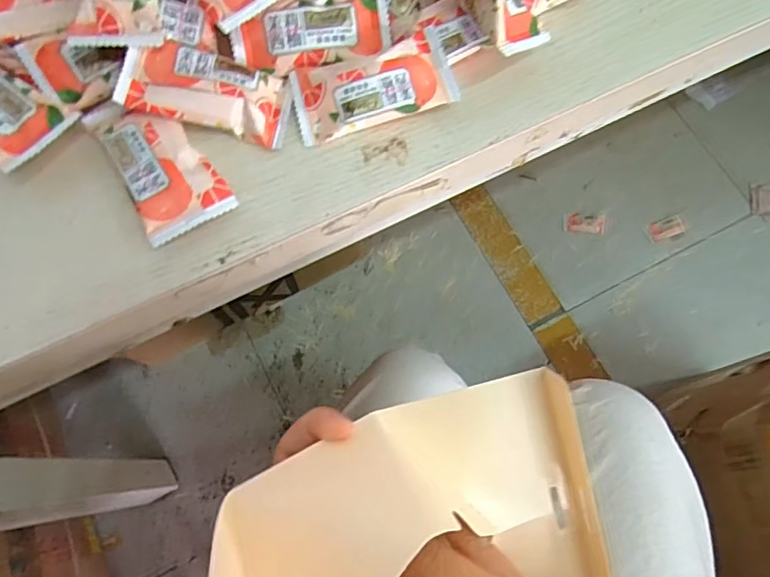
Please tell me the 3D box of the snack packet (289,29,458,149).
[{"bbox_3d":[-0.006,-0.096,0.261,0.075,0.016,0.037,-14,73,-6],"label":"snack packet"}]

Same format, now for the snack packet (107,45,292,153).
[{"bbox_3d":[-0.080,-0.091,0.251,0.072,0.011,0.037,10,71,-16],"label":"snack packet"}]

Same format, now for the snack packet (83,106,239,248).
[{"bbox_3d":[-0.102,-0.056,0.246,0.038,0.014,0.073,-34,76,-12],"label":"snack packet"}]

